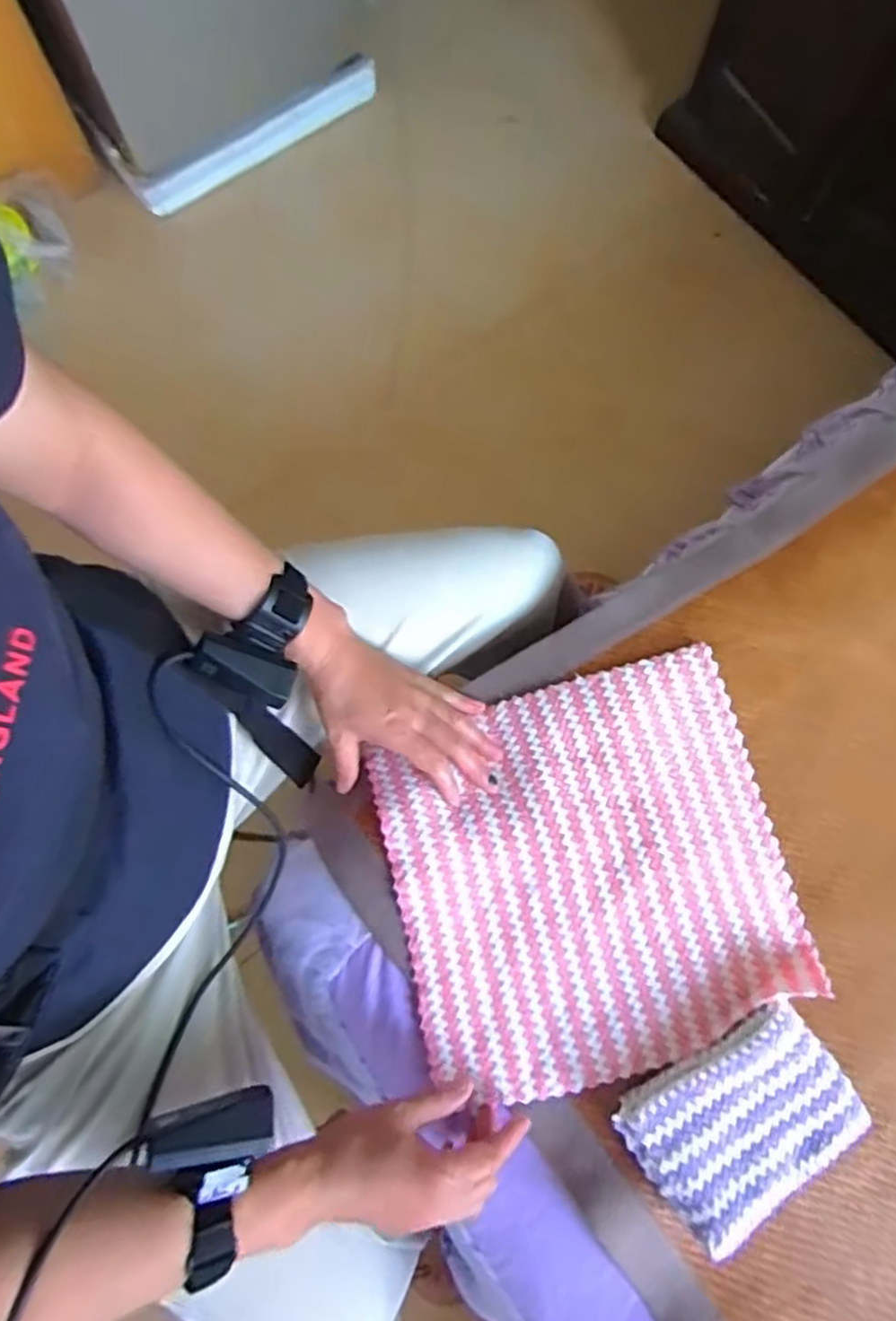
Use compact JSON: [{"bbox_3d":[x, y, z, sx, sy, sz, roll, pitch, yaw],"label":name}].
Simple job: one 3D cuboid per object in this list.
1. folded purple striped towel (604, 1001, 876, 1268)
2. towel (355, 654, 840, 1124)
[{"bbox_3d":[0.202,0.316,0.495,0.148,0.036,0.097,-30,77,-8],"label":"folded purple striped towel"},{"bbox_3d":[0.107,0.162,0.557,0.291,0.019,0.288,-13,76,-4],"label":"towel"}]

